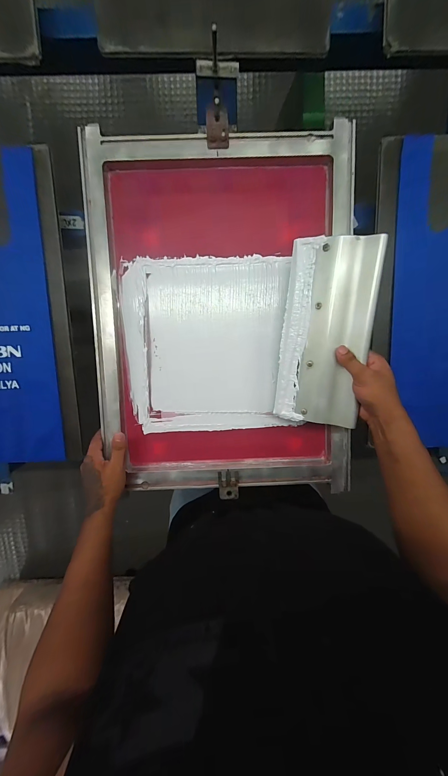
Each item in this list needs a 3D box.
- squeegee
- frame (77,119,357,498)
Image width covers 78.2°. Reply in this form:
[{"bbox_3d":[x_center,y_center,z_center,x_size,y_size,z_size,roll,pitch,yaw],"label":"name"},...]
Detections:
[{"bbox_3d":[0.168,-0.089,0.466,0.138,0.032,0.296,11,102,23],"label":"squeegee"},{"bbox_3d":[-0.003,-0.120,0.516,0.464,0.058,0.626,-2,99,-1],"label":"frame"}]

